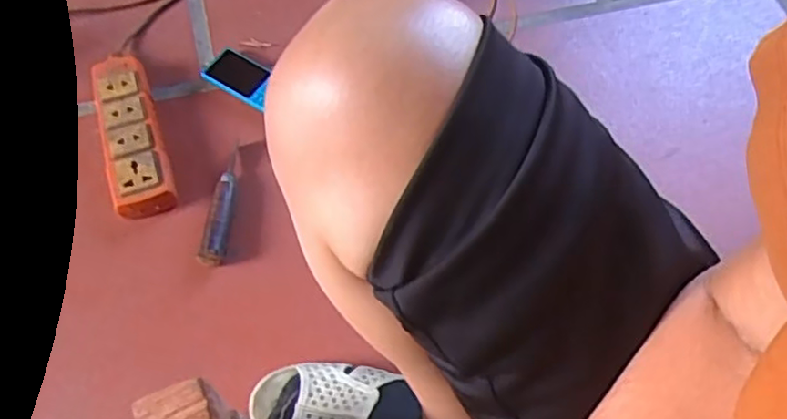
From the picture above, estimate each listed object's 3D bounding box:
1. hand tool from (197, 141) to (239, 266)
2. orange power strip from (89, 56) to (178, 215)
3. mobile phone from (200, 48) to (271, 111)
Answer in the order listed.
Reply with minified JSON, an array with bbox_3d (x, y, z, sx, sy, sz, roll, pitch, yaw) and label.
[{"bbox_3d":[-0.178,-0.010,0.695,0.024,0.028,0.147,3,64,5],"label":"hand tool"},{"bbox_3d":[-0.289,-0.087,0.722,0.065,0.040,0.208,-19,64,-6],"label":"orange power strip"},{"bbox_3d":[-0.177,-0.157,0.775,0.091,0.018,0.054,31,66,14],"label":"mobile phone"}]

